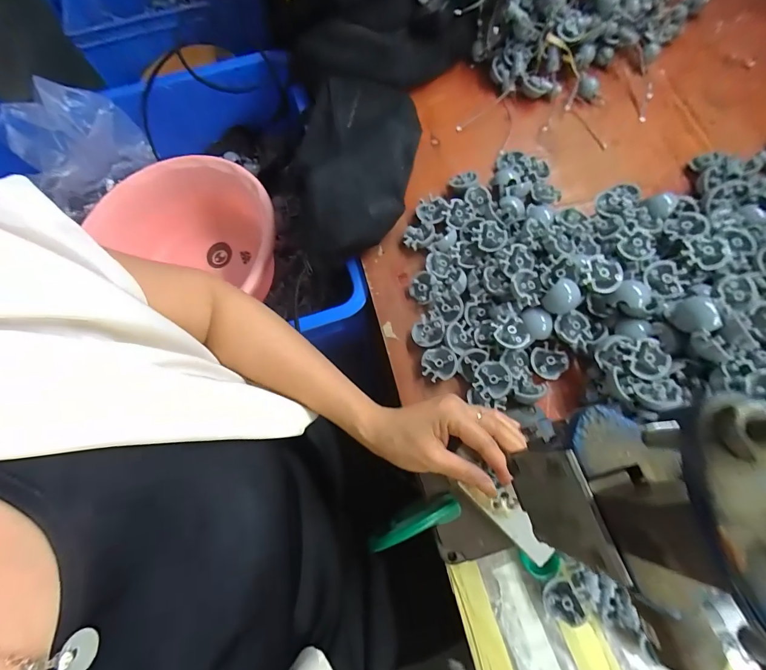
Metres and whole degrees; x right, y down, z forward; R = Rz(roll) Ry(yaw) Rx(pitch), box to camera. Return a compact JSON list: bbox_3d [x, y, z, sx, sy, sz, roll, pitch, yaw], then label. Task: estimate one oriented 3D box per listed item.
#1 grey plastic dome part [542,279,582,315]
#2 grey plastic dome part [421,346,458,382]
[{"bbox_3d":[0.182,-0.038,0.369,0.035,0.017,0.029,-42,75,-12],"label":"grey plastic dome part"},{"bbox_3d":[0.060,0.032,0.393,0.036,0.024,0.034,-1,71,2],"label":"grey plastic dome part"}]

